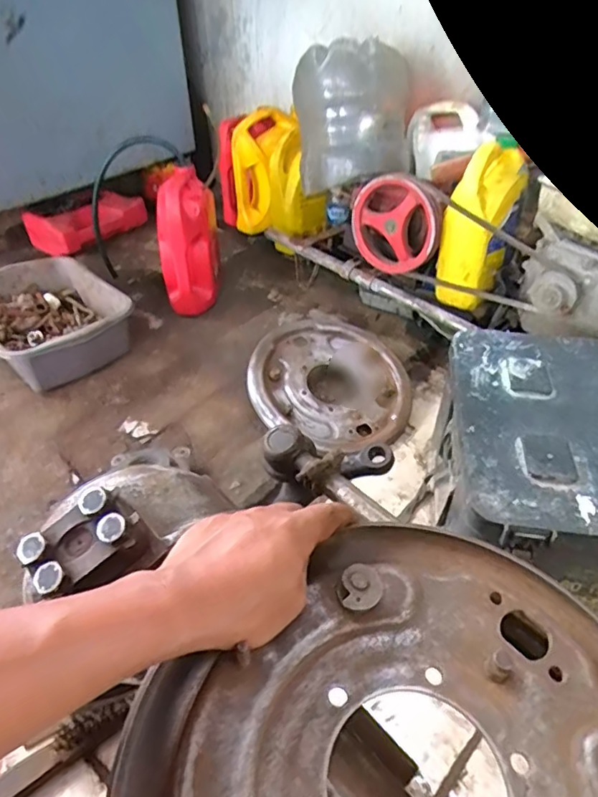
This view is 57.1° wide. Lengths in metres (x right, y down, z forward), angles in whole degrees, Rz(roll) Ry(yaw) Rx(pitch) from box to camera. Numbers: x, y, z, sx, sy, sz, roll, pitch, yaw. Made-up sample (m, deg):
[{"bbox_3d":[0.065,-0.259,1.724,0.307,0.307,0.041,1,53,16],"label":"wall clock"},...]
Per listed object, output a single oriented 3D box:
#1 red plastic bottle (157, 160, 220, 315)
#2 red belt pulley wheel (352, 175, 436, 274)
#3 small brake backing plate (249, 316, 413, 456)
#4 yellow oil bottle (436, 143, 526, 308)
[{"bbox_3d":[-0.229,-0.301,1.150,0.122,0.305,0.105,-7,42,-9],"label":"red plastic bottle"},{"bbox_3d":[0.177,-0.319,1.037,0.163,0.182,0.042,32,50,30],"label":"red belt pulley wheel"},{"bbox_3d":[0.056,-0.030,0.982,0.287,0.033,0.276,5,59,-9],"label":"small brake backing plate"},{"bbox_3d":[0.321,-0.302,0.993,0.116,0.265,0.105,13,43,14],"label":"yellow oil bottle"}]

